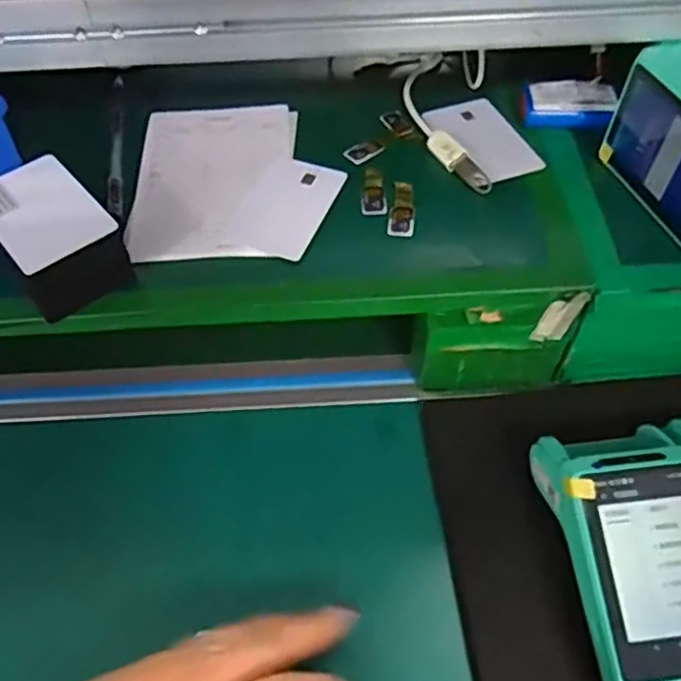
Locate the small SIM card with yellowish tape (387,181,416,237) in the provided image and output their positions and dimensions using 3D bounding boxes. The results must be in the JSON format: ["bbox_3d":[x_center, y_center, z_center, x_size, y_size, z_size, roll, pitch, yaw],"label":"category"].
[{"bbox_3d":[0.040,-0.084,0.412,0.016,0.004,0.042,8,59,4],"label":"small SIM card with yellowish tape"}]

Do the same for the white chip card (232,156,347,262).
[{"bbox_3d":[-0.032,-0.088,0.413,0.048,0.004,0.083,17,57,14],"label":"white chip card"}]

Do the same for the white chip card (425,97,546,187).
[{"bbox_3d":[0.104,-0.145,0.455,0.060,0.008,0.090,-17,53,-20],"label":"white chip card"}]

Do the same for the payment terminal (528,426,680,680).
[{"bbox_3d":[0.163,0.128,0.334,0.085,0.050,0.163,-11,55,-5],"label":"payment terminal"}]

